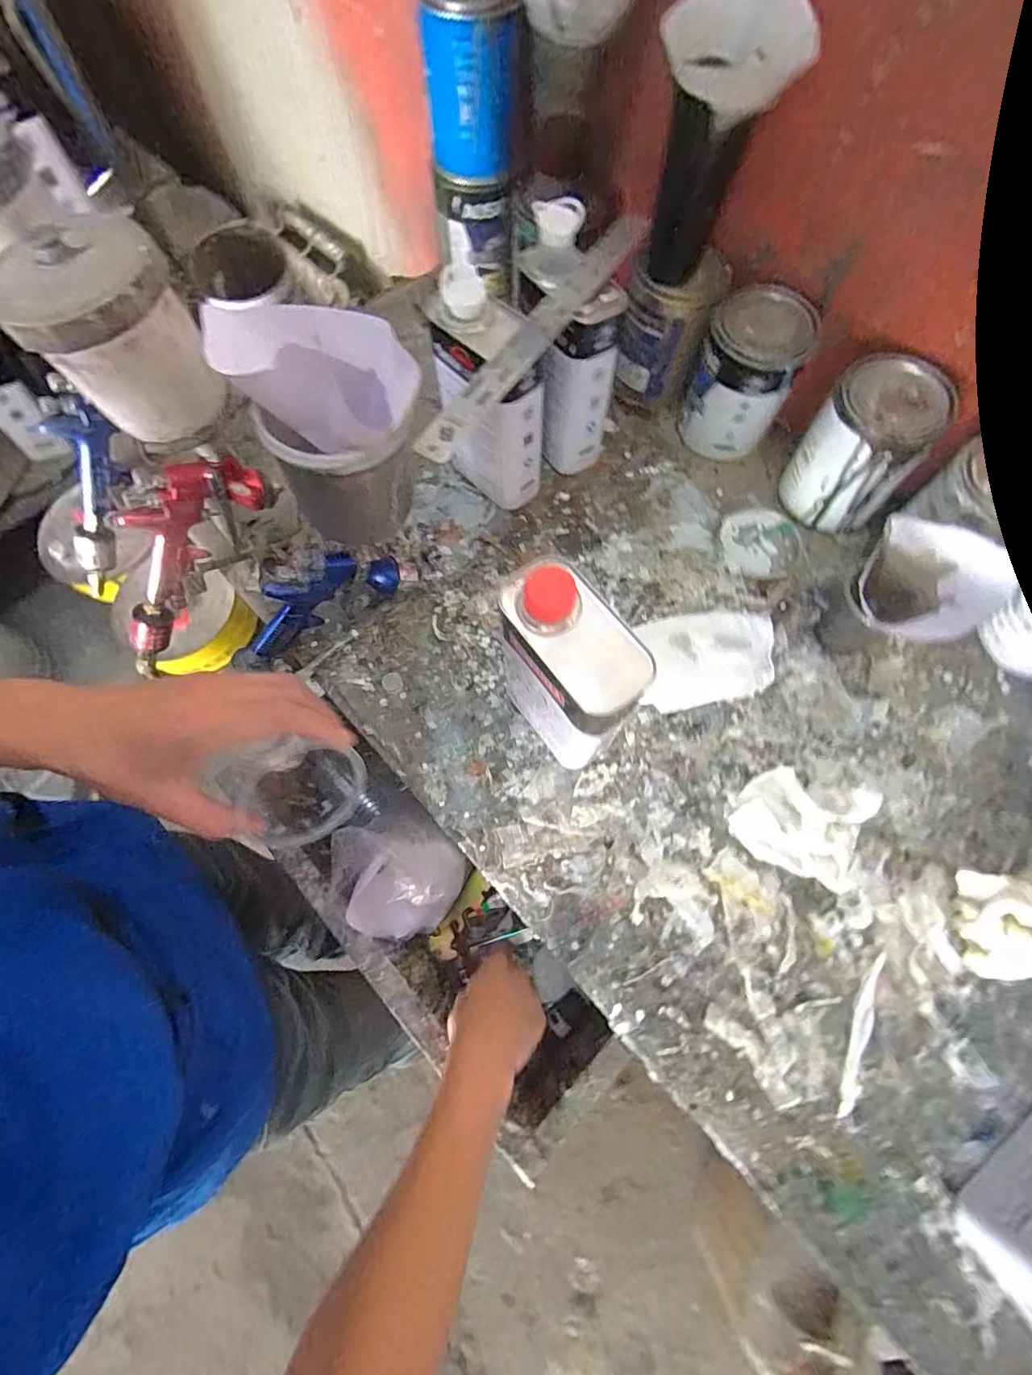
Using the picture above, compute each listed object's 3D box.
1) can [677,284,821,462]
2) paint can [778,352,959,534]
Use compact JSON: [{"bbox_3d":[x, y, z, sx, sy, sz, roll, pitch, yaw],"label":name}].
[{"bbox_3d":[0.252,-0.349,0.569,0.102,0.143,0.102,0,71,1],"label":"can"},{"bbox_3d":[0.358,-0.246,0.527,0.104,0.143,0.104,0,71,1],"label":"paint can"}]

